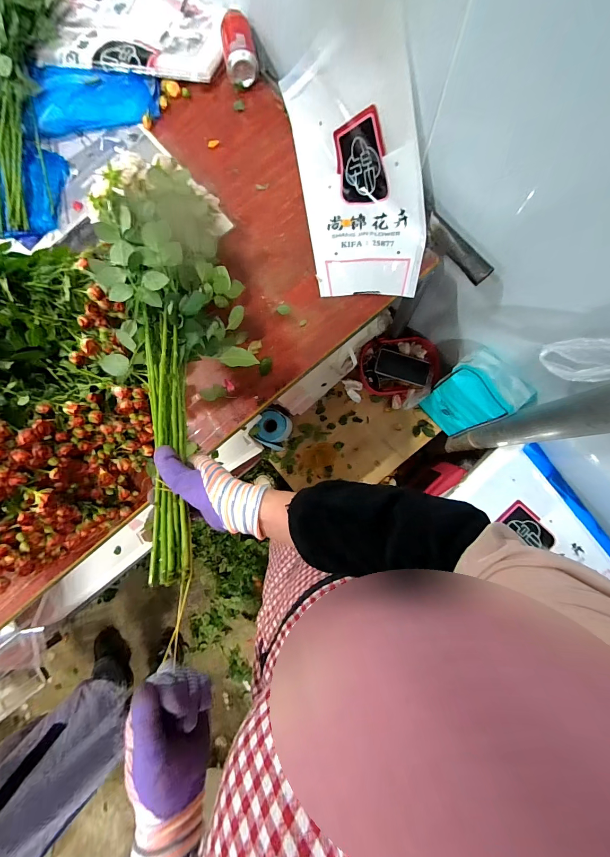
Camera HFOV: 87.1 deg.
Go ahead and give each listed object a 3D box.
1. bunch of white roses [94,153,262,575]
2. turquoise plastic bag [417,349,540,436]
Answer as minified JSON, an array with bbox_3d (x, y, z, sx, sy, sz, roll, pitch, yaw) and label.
[{"bbox_3d":[-0.181,-0.122,0.471,0.175,0.173,0.617,-12,67,3],"label":"bunch of white roses"},{"bbox_3d":[0.386,-0.075,0.768,0.092,0.281,0.146,-40,82,-1],"label":"turquoise plastic bag"}]

